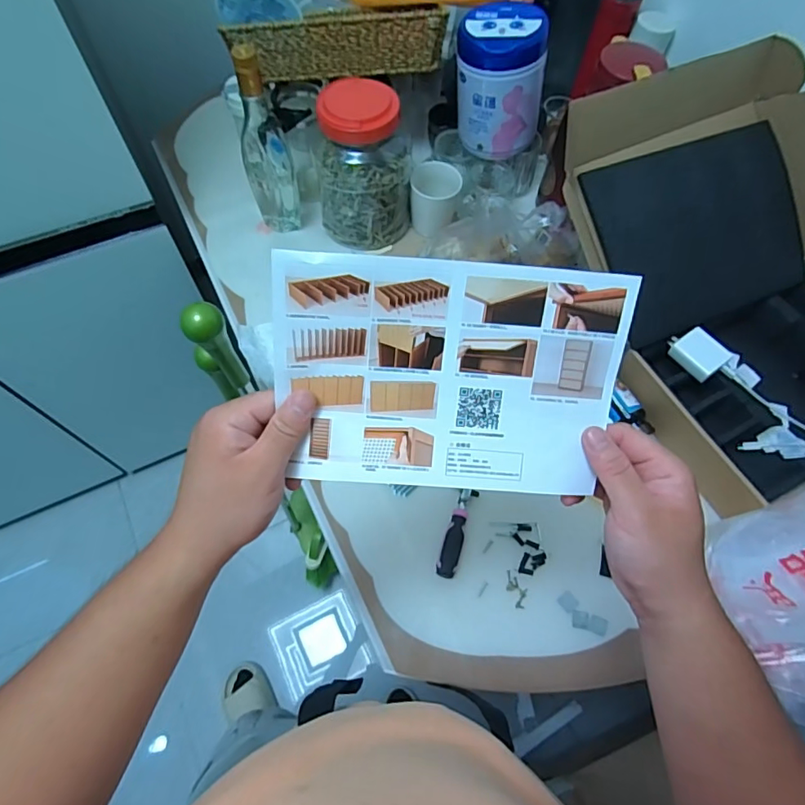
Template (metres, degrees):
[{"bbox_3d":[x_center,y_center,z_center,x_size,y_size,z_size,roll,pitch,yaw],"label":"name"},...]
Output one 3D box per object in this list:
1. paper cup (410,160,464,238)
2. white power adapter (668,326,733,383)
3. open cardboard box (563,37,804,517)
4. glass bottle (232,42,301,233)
[{"bbox_3d":[0.053,-0.341,0.852,0.072,0.098,0.068,1,63,-2],"label":"paper cup"},{"bbox_3d":[0.407,-0.069,0.701,0.051,0.028,0.070,-31,69,-16],"label":"white power adapter"},{"bbox_3d":[0.462,-0.165,0.686,0.384,0.272,0.492,-24,67,-14],"label":"open cardboard box"},{"bbox_3d":[-0.205,-0.380,0.761,0.071,0.273,0.058,-14,65,-9],"label":"glass bottle"}]

